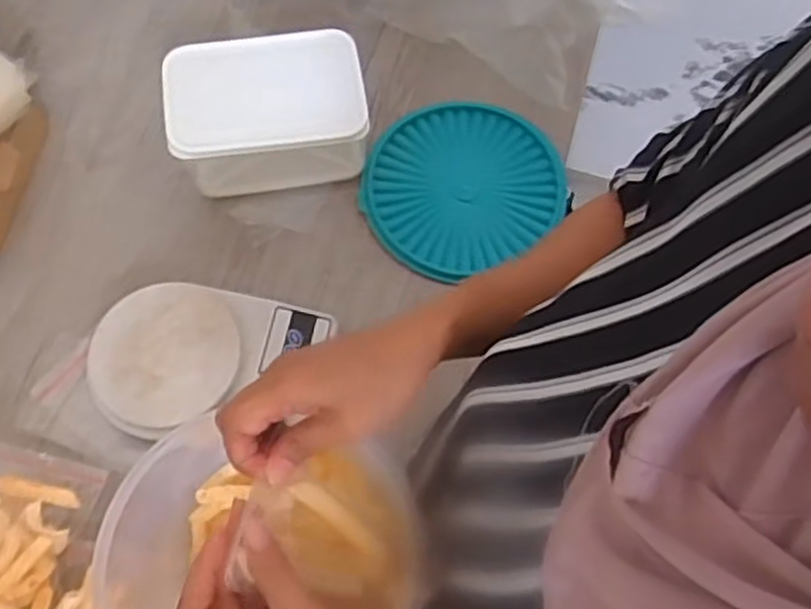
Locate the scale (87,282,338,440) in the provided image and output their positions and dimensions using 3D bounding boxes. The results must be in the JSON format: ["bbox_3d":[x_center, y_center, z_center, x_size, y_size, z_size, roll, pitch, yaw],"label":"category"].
[{"bbox_3d":[-0.186,0.053,0.708,0.200,0.029,0.147,11,70,1],"label":"scale"}]

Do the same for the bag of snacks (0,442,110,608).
[{"bbox_3d":[-0.337,0.198,0.643,0.115,0.073,0.148,13,69,3],"label":"bag of snacks"}]

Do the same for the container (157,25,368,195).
[{"bbox_3d":[-0.136,-0.193,0.773,0.188,0.102,0.125,-9,70,-5],"label":"container"}]

